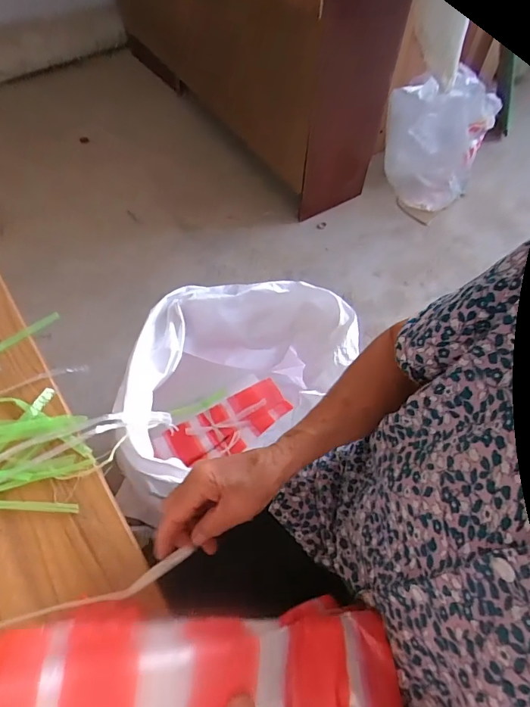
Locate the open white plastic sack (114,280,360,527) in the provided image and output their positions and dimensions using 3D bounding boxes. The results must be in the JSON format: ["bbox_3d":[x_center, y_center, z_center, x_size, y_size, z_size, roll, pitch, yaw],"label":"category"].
[{"bbox_3d":[-0.052,0.057,0.752,0.367,0.365,0.266,-29,64,-16],"label":"open white plastic sack"}]

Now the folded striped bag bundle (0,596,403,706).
[{"bbox_3d":[-0.034,0.228,0.282,0.291,0.027,0.093,11,58,-24],"label":"folded striped bag bundle"}]

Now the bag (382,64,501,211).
[{"bbox_3d":[0.447,-0.574,1.109,0.243,0.331,0.169,25,63,13],"label":"bag"}]

